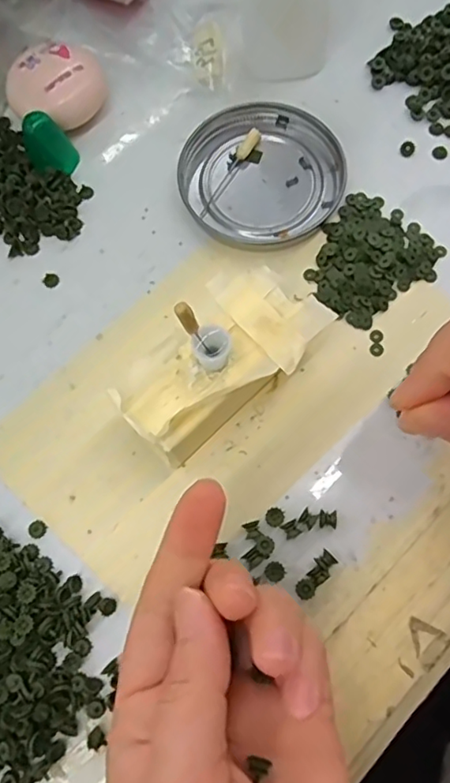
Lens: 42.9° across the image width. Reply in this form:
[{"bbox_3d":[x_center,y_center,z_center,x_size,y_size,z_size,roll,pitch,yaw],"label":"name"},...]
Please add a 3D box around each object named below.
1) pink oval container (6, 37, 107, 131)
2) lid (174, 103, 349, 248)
[{"bbox_3d":[-0.086,-0.155,0.291,0.041,0.021,0.045,41,79,13],"label":"pink oval container"},{"bbox_3d":[0.018,-0.107,0.280,0.078,0.009,0.072,-1,73,2],"label":"lid"}]

